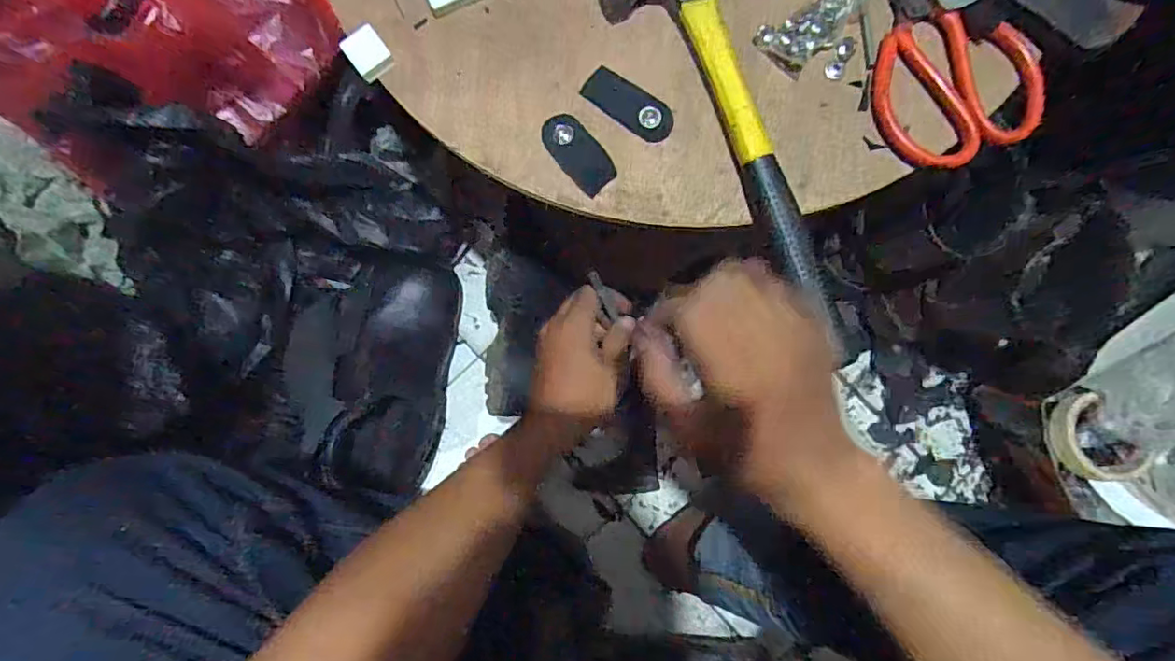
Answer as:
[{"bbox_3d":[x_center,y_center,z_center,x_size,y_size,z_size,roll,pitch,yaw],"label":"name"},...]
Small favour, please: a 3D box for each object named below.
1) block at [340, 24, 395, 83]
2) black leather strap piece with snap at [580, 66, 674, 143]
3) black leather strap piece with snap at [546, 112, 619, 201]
[{"bbox_3d":[-0.144,-0.182,0.381,0.025,0.010,0.030,-37,85,-2],"label":"block"},{"bbox_3d":[0.027,-0.146,0.375,0.062,0.004,0.026,36,87,4],"label":"black leather strap piece with snap"},{"bbox_3d":[-0.007,-0.115,0.374,0.026,0.006,0.056,-41,85,-2],"label":"black leather strap piece with snap"}]

